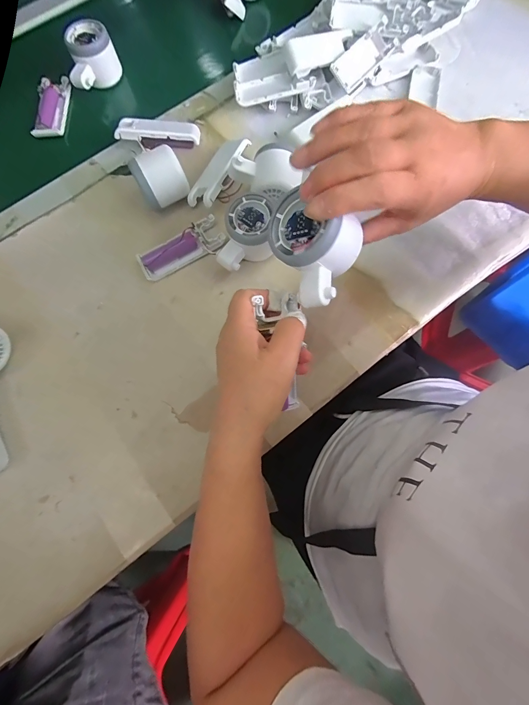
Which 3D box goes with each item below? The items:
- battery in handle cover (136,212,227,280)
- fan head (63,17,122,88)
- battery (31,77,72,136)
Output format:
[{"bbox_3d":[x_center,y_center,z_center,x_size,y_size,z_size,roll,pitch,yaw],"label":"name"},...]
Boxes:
[{"bbox_3d":[-0.100,-0.125,0.382,0.101,0.021,0.039,-26,76,-5],"label":"battery in handle cover"},{"bbox_3d":[-0.250,-0.409,0.450,0.057,0.050,0.077,32,79,9],"label":"fan head"},{"bbox_3d":[-0.300,-0.348,0.453,0.045,0.018,0.101,-1,76,2],"label":"battery"}]

